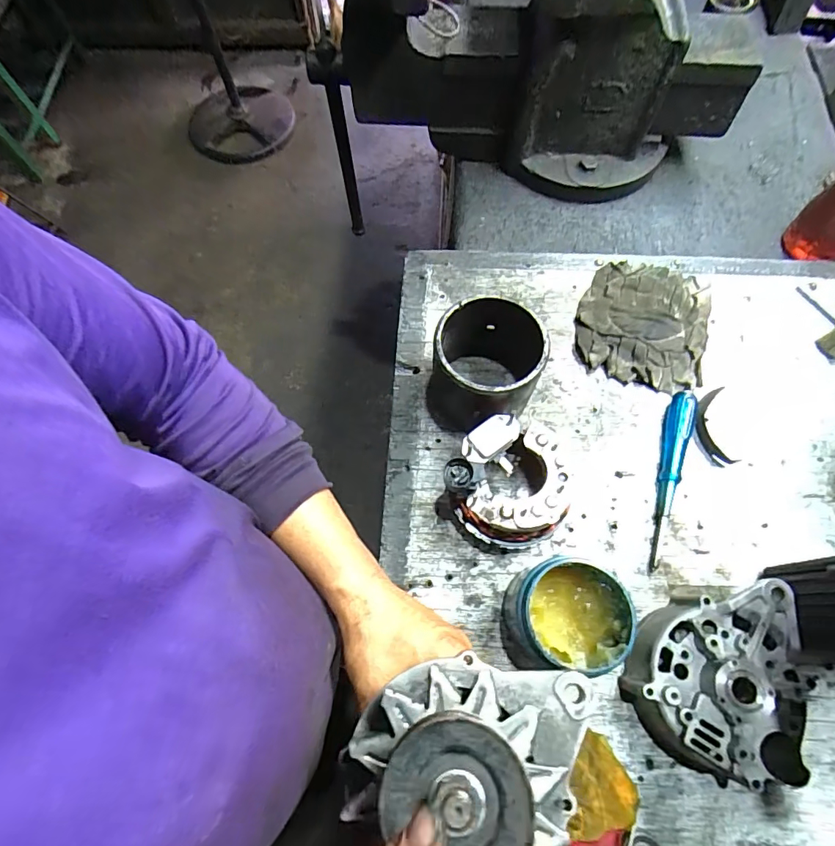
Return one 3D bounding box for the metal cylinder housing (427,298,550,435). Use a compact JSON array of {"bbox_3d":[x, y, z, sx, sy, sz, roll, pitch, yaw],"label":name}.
[{"bbox_3d":[0.070,-0.052,0.494,0.107,0.117,0.113,0,68,1],"label":"metal cylinder housing"}]

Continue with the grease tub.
[{"bbox_3d":[0.129,0.171,0.414,0.091,0.098,0.083,-6,68,-1],"label":"grease tub"}]

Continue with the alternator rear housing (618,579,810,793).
[{"bbox_3d":[0.252,0.219,0.405,0.124,0.075,0.154,9,69,5],"label":"alternator rear housing"}]

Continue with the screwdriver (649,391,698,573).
[{"bbox_3d":[0.268,0.056,0.494,0.026,0.025,0.191,18,70,8],"label":"screwdriver"}]

